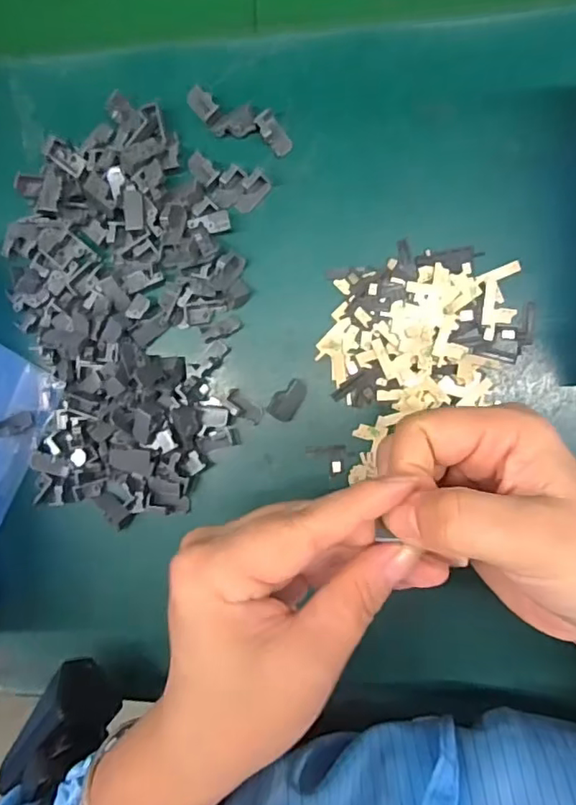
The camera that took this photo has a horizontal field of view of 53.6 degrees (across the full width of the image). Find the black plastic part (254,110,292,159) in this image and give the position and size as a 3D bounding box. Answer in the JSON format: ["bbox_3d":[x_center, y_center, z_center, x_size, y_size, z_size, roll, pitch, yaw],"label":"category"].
[{"bbox_3d":[-0.007,-0.141,0.297,0.012,0.008,0.022,-40,85,5],"label":"black plastic part"}]

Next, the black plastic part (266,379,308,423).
[{"bbox_3d":[0.000,-0.002,0.301,0.015,0.004,0.024,31,93,7],"label":"black plastic part"}]

